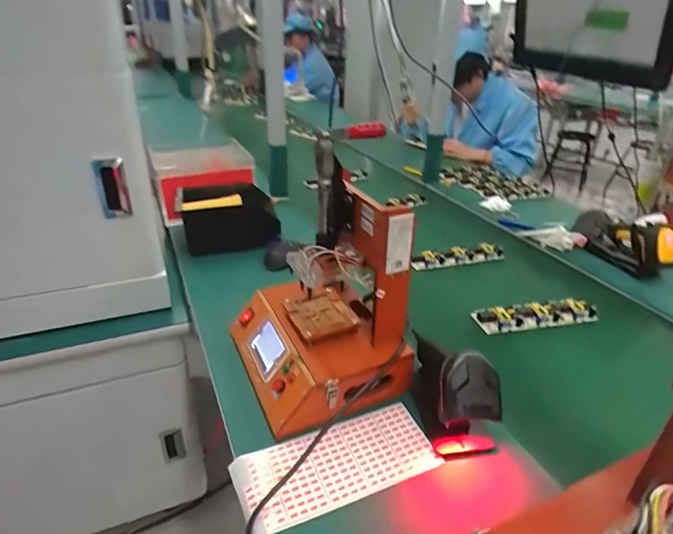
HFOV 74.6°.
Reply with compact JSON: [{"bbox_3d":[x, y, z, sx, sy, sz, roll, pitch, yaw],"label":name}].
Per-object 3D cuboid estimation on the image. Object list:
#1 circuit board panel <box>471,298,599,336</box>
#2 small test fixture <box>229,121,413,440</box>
[{"bbox_3d":[0.382,0.091,0.844,0.236,0.024,0.055,-6,30,-13],"label":"circuit board panel"},{"bbox_3d":[-0.029,0.007,0.624,0.210,0.340,0.243,-11,32,-22],"label":"small test fixture"}]

